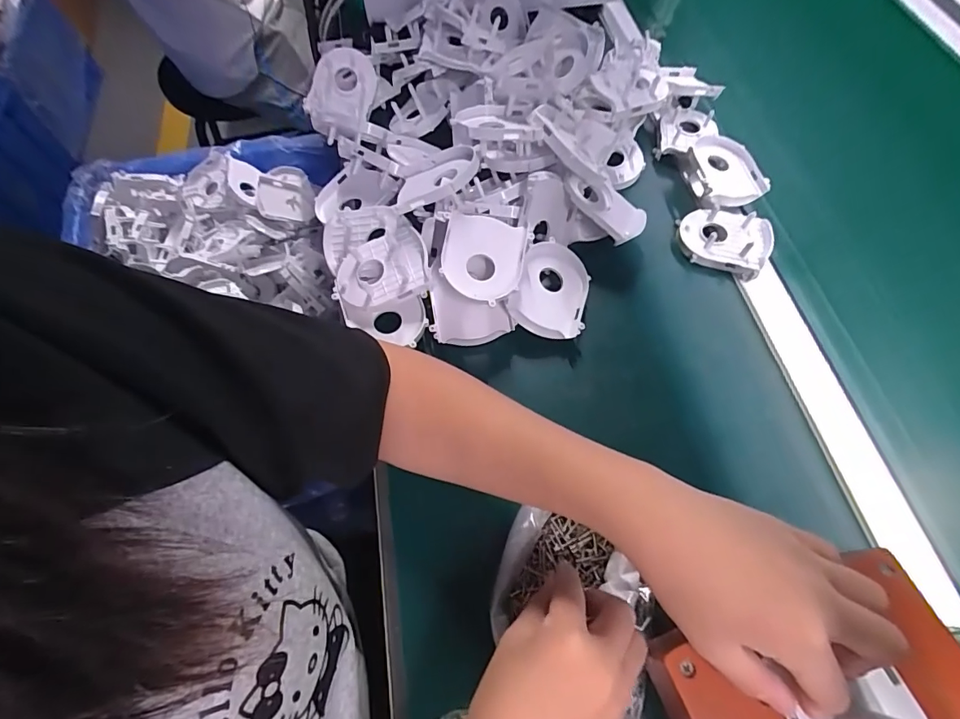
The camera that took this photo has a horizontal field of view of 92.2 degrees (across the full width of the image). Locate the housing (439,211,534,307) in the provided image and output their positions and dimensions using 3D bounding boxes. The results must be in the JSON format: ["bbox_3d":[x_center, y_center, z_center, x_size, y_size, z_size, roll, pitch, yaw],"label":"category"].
[{"bbox_3d":[0.002,-0.082,0.381,0.066,0.034,0.074,15,65,7],"label":"housing"}]

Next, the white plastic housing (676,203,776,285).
[{"bbox_3d":[0.236,-0.117,0.455,0.083,0.035,0.065,24,66,11],"label":"white plastic housing"}]

